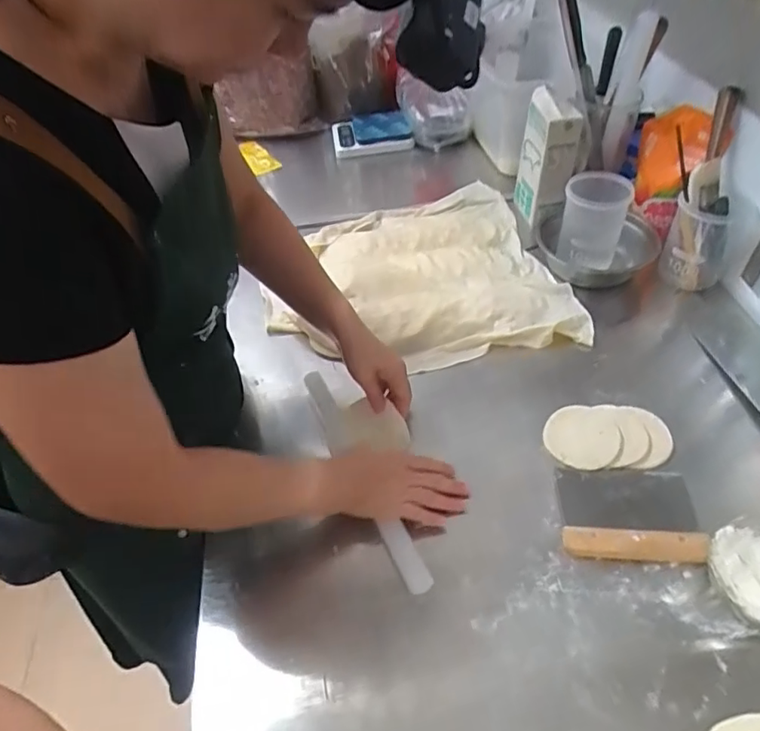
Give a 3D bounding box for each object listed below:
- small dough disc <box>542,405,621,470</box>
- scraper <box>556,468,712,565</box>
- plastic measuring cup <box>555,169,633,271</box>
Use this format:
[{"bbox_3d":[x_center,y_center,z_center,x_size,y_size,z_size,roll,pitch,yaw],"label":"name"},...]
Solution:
[{"bbox_3d":[0.250,0.089,0.698,0.085,0.011,0.084,-4,61,8],"label":"small dough disc"},{"bbox_3d":[0.281,0.166,0.634,0.148,0.021,0.109,1,47,5],"label":"scraper"},{"bbox_3d":[0.338,-0.228,0.893,0.093,0.146,0.095,-2,46,2],"label":"plastic measuring cup"}]

